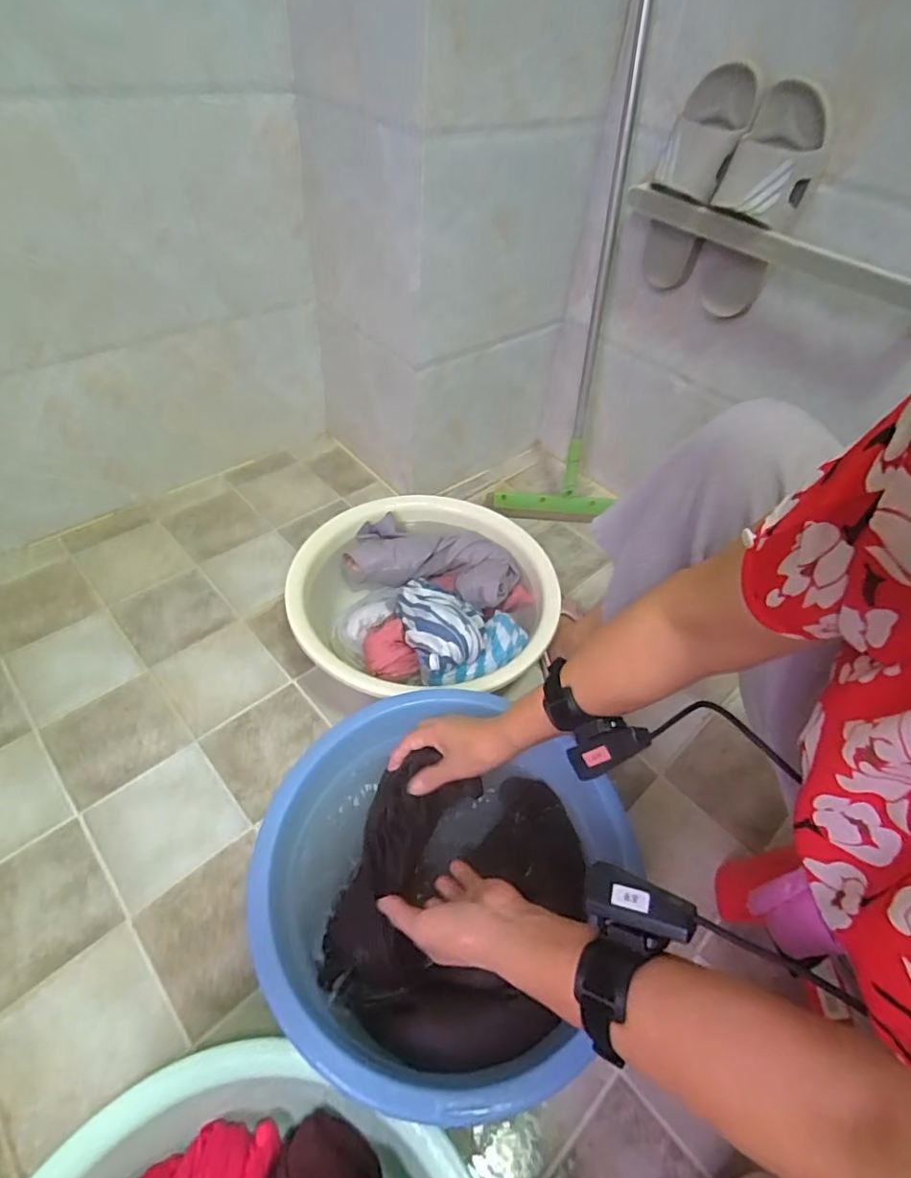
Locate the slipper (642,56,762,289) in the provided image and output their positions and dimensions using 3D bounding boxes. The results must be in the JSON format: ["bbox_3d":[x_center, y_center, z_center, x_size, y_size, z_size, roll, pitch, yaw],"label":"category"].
[{"bbox_3d":[0.320,-0.553,0.801,0.064,0.252,0.107,-31,58,-28],"label":"slipper"}]

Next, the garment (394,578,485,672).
[{"bbox_3d":[-0.018,0.036,0.796,0.118,0.053,0.157,-22,54,-23],"label":"garment"}]

